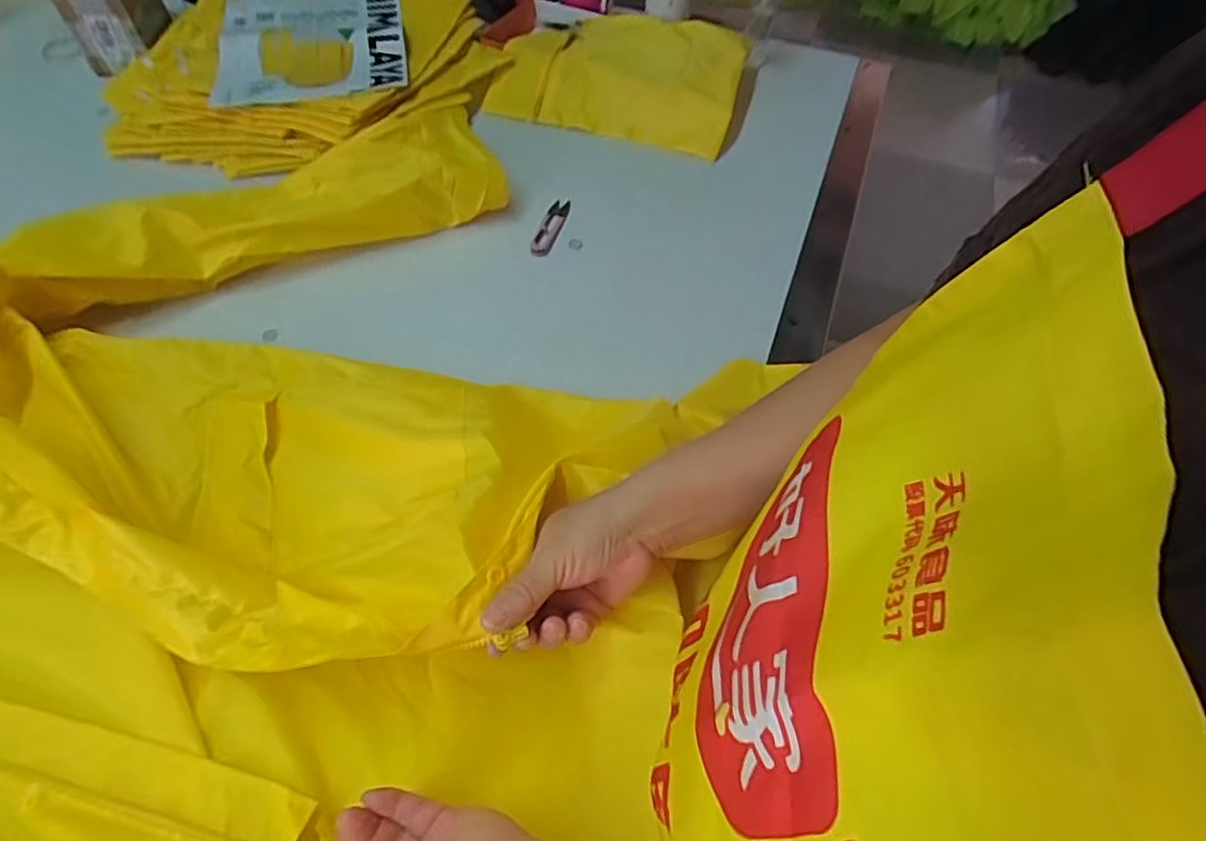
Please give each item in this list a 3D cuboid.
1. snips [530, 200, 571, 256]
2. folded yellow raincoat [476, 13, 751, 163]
[{"bbox_3d":[-0.060,-0.221,0.740,0.025,0.012,0.096,14,54,7],"label":"snips"},{"bbox_3d":[0.032,-0.487,0.914,0.321,0.047,0.260,15,55,8],"label":"folded yellow raincoat"}]

